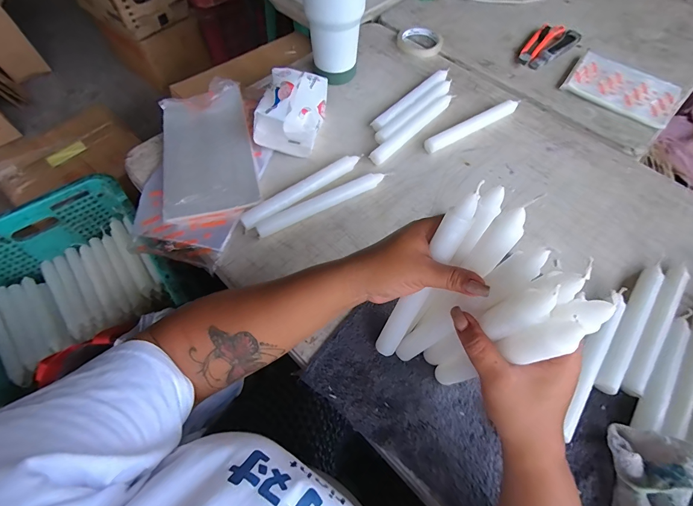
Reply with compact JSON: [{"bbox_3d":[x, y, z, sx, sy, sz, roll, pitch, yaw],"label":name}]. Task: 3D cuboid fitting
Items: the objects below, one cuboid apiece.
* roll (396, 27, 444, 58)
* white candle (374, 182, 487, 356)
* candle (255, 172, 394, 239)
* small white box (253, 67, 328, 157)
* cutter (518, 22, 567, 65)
[{"bbox_3d":[0.153,-0.435,0.692,0.083,0.014,0.083,1,61,-3],"label":"roll"},{"bbox_3d":[0.070,0.030,0.311,0.023,0.203,0.016,31,39,13],"label":"white candle"},{"bbox_3d":[-0.030,-0.074,0.477,0.207,0.014,0.022,-26,66,-16],"label":"candle"},{"bbox_3d":[-0.082,-0.222,0.514,0.093,0.064,0.117,9,61,2],"label":"small white box"},{"bbox_3d":[0.394,-0.426,0.677,0.044,0.023,0.144,37,65,16],"label":"cutter"}]

